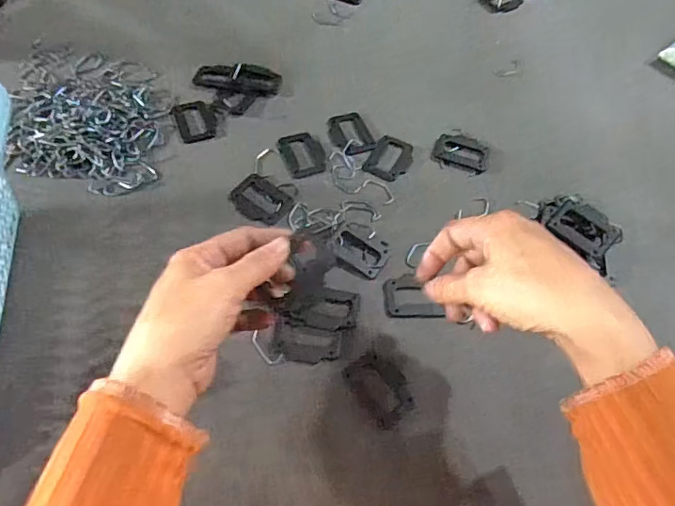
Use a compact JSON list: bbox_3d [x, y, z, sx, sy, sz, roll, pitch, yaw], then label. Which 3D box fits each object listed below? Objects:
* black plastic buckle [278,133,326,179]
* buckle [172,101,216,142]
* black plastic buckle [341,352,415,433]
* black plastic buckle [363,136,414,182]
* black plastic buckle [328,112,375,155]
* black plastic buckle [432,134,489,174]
[{"bbox_3d":[-0.032,-0.095,0.499,0.040,0.004,0.054,-18,59,-15],"label":"black plastic buckle"},{"bbox_3d":[-0.138,-0.130,0.512,0.036,0.004,0.053,-16,59,-14],"label":"buckle"},{"bbox_3d":[0.031,0.097,0.382,0.036,0.004,0.051,-30,63,-21],"label":"black plastic buckle"},{"bbox_3d":[0.050,-0.090,0.500,0.039,0.004,0.051,24,58,12],"label":"black plastic buckle"},{"bbox_3d":[0.013,-0.118,0.515,0.037,0.004,0.056,-17,59,-15],"label":"black plastic buckle"},{"bbox_3d":[0.120,-0.097,0.509,0.053,0.004,0.042,15,57,7],"label":"black plastic buckle"}]

